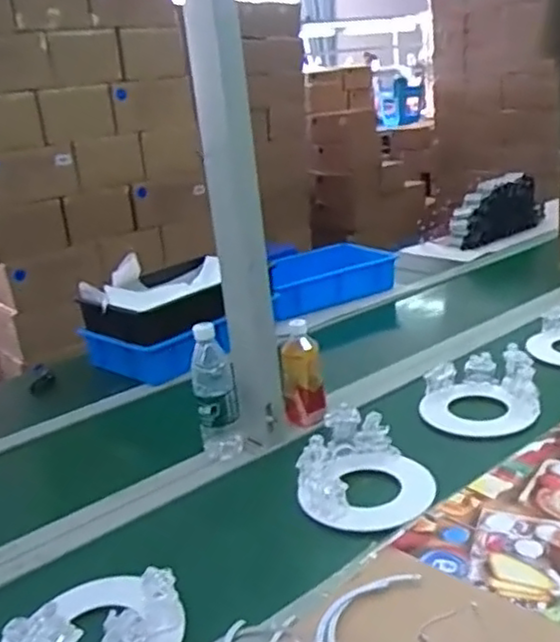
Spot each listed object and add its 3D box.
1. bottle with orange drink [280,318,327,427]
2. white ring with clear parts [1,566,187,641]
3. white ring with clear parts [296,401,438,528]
[{"bbox_3d":[0.040,0.098,1.189,0.070,0.177,0.066,-5,20,3],"label":"bottle with orange drink"},{"bbox_3d":[-0.205,0.324,0.763,0.172,0.100,0.188,-2,20,12],"label":"white ring with clear parts"},{"bbox_3d":[0.125,0.212,1.001,0.185,0.096,0.173,-6,20,2],"label":"white ring with clear parts"}]

